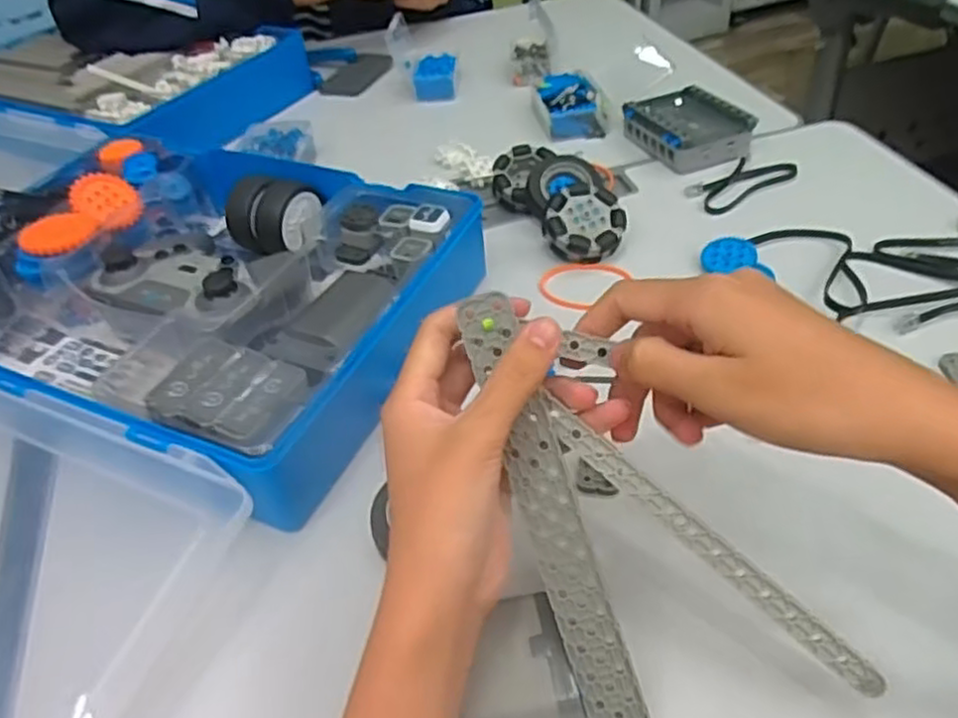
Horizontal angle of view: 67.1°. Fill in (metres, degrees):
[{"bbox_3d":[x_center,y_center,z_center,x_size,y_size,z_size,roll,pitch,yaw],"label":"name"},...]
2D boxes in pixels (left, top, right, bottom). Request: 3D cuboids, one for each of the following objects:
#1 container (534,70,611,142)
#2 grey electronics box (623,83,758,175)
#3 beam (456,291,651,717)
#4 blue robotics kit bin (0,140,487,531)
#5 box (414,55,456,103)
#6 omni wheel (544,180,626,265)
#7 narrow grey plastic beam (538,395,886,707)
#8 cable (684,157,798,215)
[{"bbox_3d":[0.092,-0.258,0.738,0.068,0.039,0.085,-5,43,1],"label":"container"},{"bbox_3d":[0.195,-0.214,0.671,0.078,0.032,0.116,-22,45,-15],"label":"grey electronics box"},{"bbox_3d":[0.033,0.069,0.311,0.026,0.198,0.010,-18,0,-12],"label":"beam"},{"bbox_3d":[-0.212,-0.051,0.518,0.352,0.074,0.266,15,48,22],"label":"blue robotics kit bin"},{"bbox_3d":[-0.050,-0.321,0.828,0.049,0.034,0.062,-4,43,2],"label":"box"},{"bbox_3d":[0.082,-0.105,0.566,0.060,0.025,0.060,5,69,1],"label":"omni wheel"},{"bbox_3d":[0.095,0.078,0.306,0.171,0.009,0.011,42,58,10],"label":"narrow grey plastic beam"},{"bbox_3d":[0.225,-0.155,0.619,0.101,0.010,0.047,-26,46,-19],"label":"cable"}]

